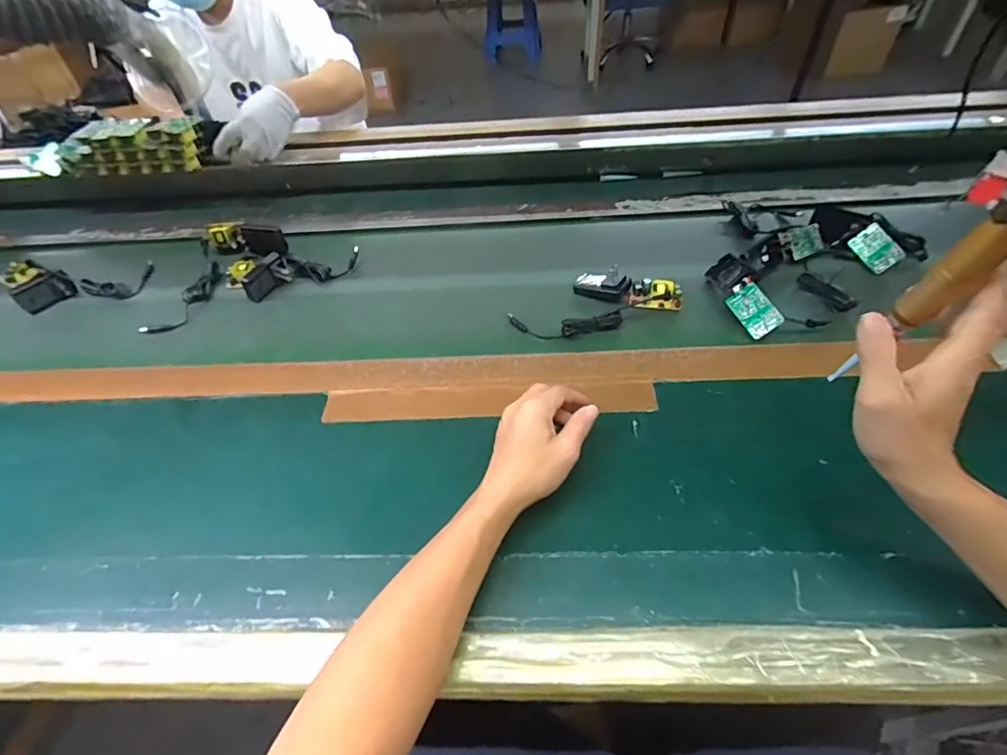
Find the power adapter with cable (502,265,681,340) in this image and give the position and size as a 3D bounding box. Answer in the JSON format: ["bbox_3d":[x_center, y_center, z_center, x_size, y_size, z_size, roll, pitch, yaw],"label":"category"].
[{"bbox_3d":[0.116,-0.101,0.630,0.211,0.042,0.101,-17,49,-12],"label":"power adapter with cable"}]

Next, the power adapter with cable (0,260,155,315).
[{"bbox_3d":[-0.625,-0.144,0.724,0.179,0.045,0.073,-13,48,-9],"label":"power adapter with cable"}]

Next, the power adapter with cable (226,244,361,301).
[{"bbox_3d":[-0.308,-0.166,0.727,0.181,0.039,0.082,-23,51,-17],"label":"power adapter with cable"}]

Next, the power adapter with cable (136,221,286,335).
[{"bbox_3d":[-0.442,-0.161,0.733,0.136,0.036,0.232,27,55,25],"label":"power adapter with cable"}]

